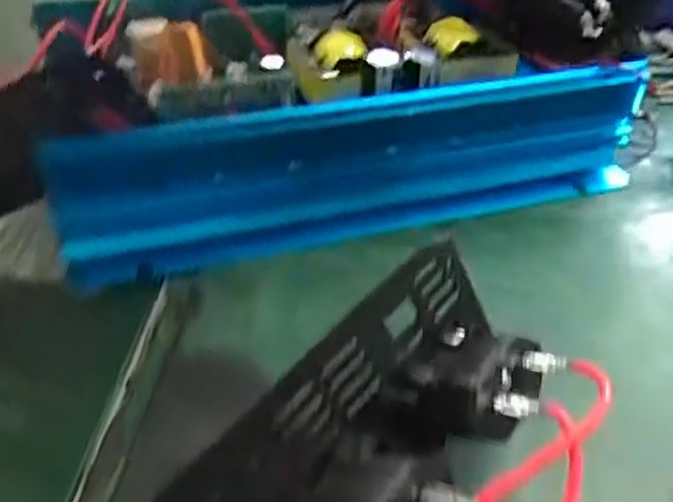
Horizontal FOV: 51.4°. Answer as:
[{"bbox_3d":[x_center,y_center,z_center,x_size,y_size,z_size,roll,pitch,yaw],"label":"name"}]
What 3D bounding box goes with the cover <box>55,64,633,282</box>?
[{"bbox_3d":[0.018,-0.036,0.294,0.258,0.060,0.016,-11,40,-15],"label":"cover"}]

